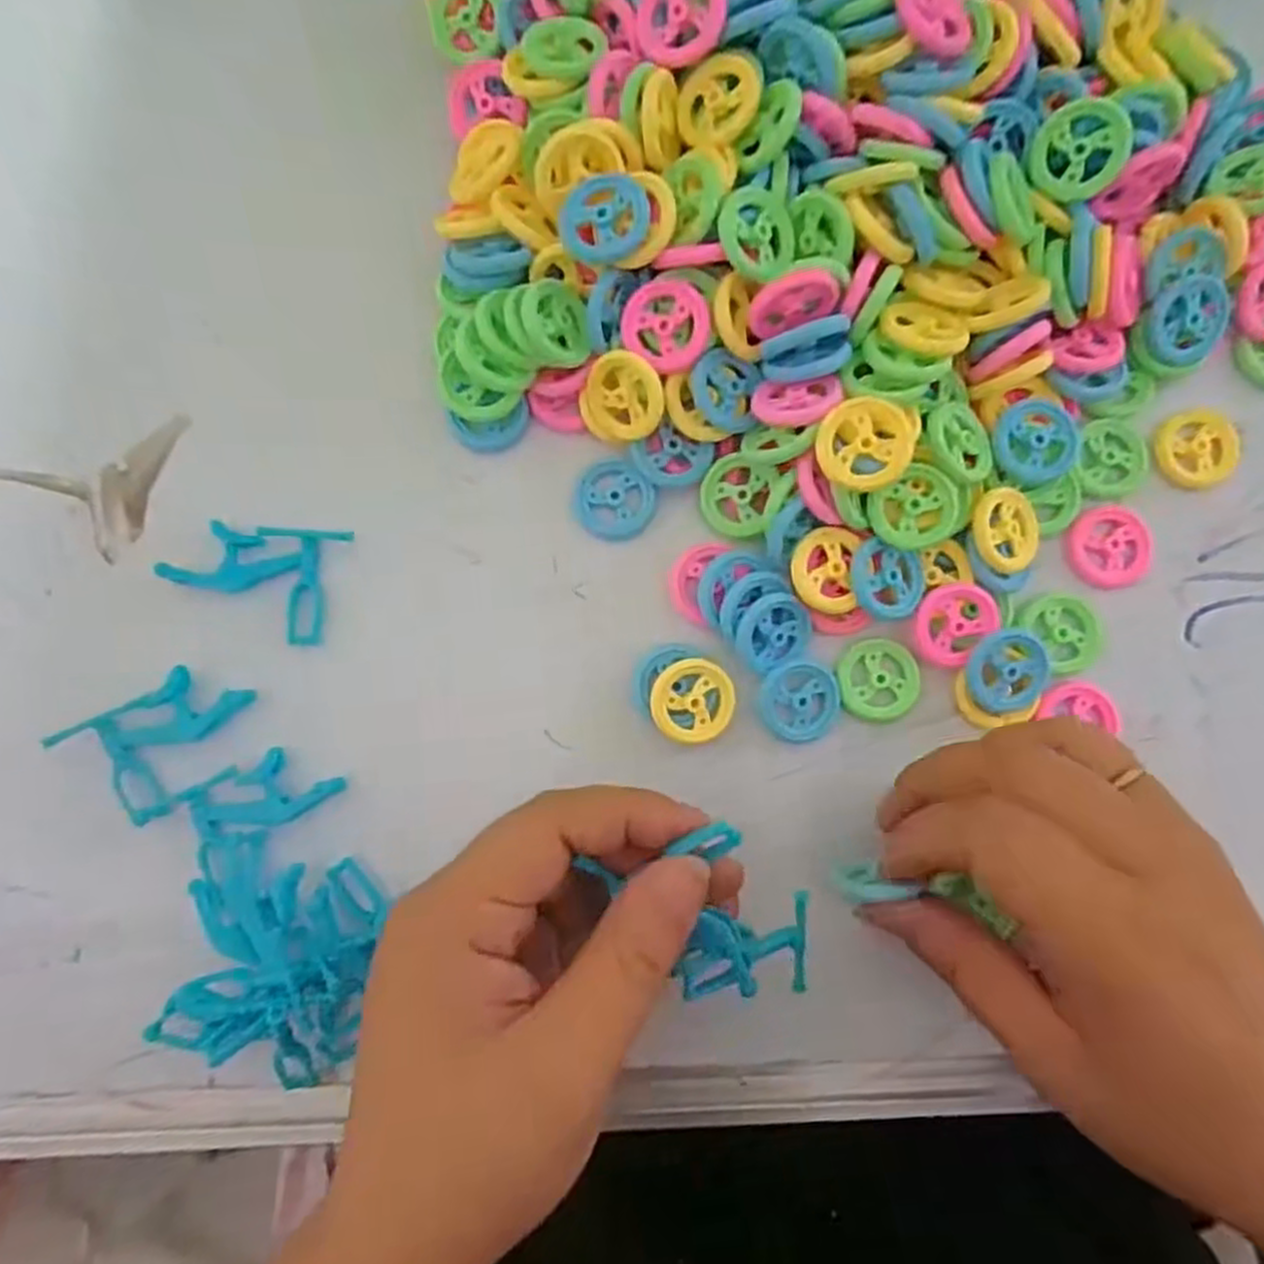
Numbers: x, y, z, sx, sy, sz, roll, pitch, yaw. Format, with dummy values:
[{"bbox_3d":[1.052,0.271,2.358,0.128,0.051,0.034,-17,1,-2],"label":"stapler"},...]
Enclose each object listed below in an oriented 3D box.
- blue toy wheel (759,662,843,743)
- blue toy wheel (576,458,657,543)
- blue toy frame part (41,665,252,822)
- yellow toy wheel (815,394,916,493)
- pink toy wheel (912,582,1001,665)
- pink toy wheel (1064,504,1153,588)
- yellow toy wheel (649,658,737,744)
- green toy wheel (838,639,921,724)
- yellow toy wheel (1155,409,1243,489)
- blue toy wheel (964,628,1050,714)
[{"bbox_3d":[0.060,0.025,0.274,0.029,0.004,0.027,0,84,-1],"label":"blue toy wheel"},{"bbox_3d":[-0.006,-0.048,0.282,0.028,0.007,0.027,0,84,-1],"label":"blue toy wheel"},{"bbox_3d":[-0.165,0.032,0.264,0.043,0.008,0.055,35,85,2],"label":"blue toy frame part"},{"bbox_3d":[0.075,-0.061,0.249,0.030,0.004,0.029,1,93,10],"label":"yellow toy wheel"},{"bbox_3d":[0.113,-0.004,0.274,0.025,0.008,0.030,43,99,-1],"label":"pink toy wheel"},{"bbox_3d":[0.177,-0.032,0.285,0.030,0.004,0.030,0,84,-1],"label":"pink toy wheel"},{"bbox_3d":[0.021,0.024,0.268,0.029,0.005,0.029,0,84,-1],"label":"yellow toy wheel"},{"bbox_3d":[0.088,0.017,0.277,0.028,0.004,0.029,0,84,-1],"label":"green toy wheel"},{"bbox_3d":[0.210,-0.068,0.288,0.028,0.007,0.028,0,84,-1],"label":"yellow toy wheel"},{"bbox_3d":[0.131,0.014,0.270,0.028,0.005,0.029,1,104,3],"label":"blue toy wheel"}]

